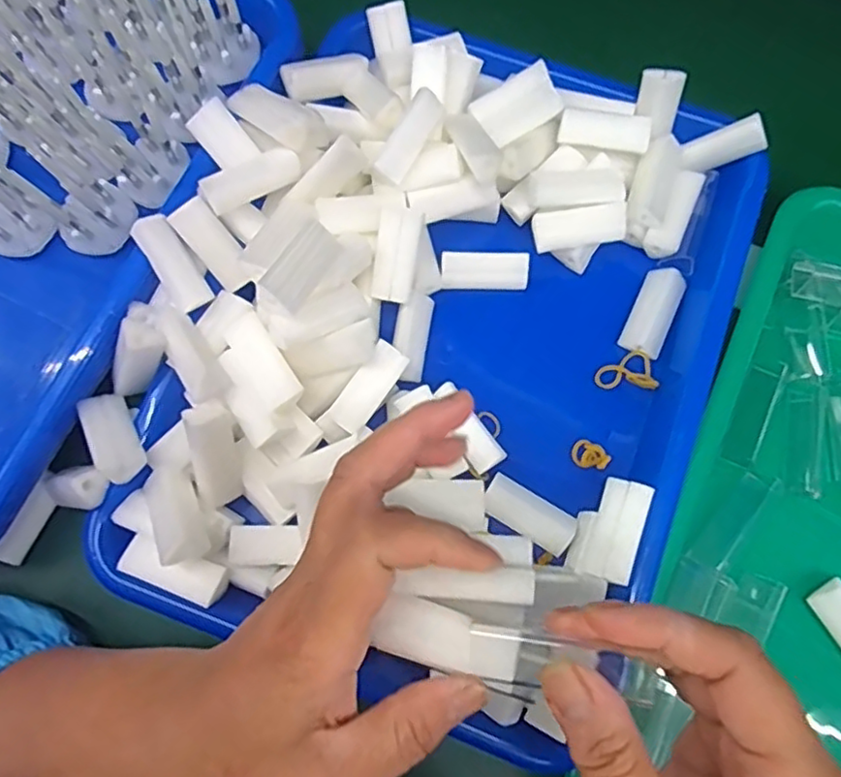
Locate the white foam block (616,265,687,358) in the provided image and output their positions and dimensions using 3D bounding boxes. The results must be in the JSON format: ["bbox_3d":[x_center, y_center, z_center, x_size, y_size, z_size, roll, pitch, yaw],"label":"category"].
[{"bbox_3d":[0.122,-0.040,0.333,0.022,0.015,0.046,26,77,7],"label":"white foam block"}]

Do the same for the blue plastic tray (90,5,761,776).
[{"bbox_3d":[0.007,-0.028,0.313,0.255,0.061,0.323,21,77,6],"label":"blue plastic tray"}]

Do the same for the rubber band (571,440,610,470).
[{"bbox_3d":[0.085,0.033,0.318,0.018,0.004,0.013,19,76,5],"label":"rubber band"}]

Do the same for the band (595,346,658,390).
[{"bbox_3d":[0.107,-0.006,0.328,0.028,0.009,0.023,-31,77,-7],"label":"band"}]

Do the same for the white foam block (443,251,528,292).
[{"bbox_3d":[0.034,-0.061,0.339,0.045,0.017,0.015,-1,76,0],"label":"white foam block"}]

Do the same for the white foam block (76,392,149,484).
[{"bbox_3d":[-0.141,0.022,0.296,0.018,0.013,0.045,-30,61,-7],"label":"white foam block"}]

